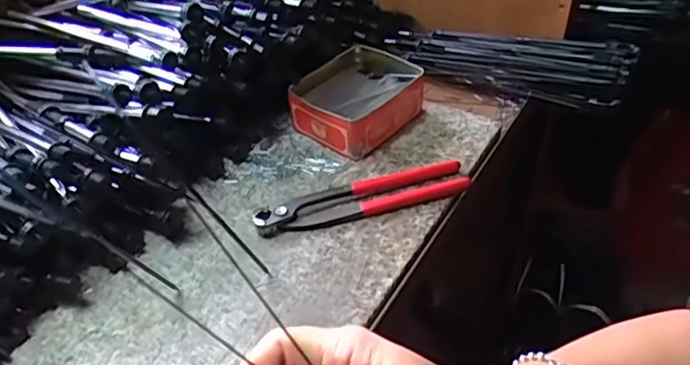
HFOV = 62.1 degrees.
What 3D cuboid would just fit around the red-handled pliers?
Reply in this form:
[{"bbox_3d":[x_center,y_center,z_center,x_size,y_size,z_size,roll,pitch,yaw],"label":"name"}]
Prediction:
[{"bbox_3d":[0.015,0.010,0.517,0.192,0.020,0.046,-14,43,-12],"label":"red-handled pliers"}]

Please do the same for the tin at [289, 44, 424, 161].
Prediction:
[{"bbox_3d":[0.013,-0.087,0.595,0.096,0.051,0.122,29,50,31],"label":"tin"}]

